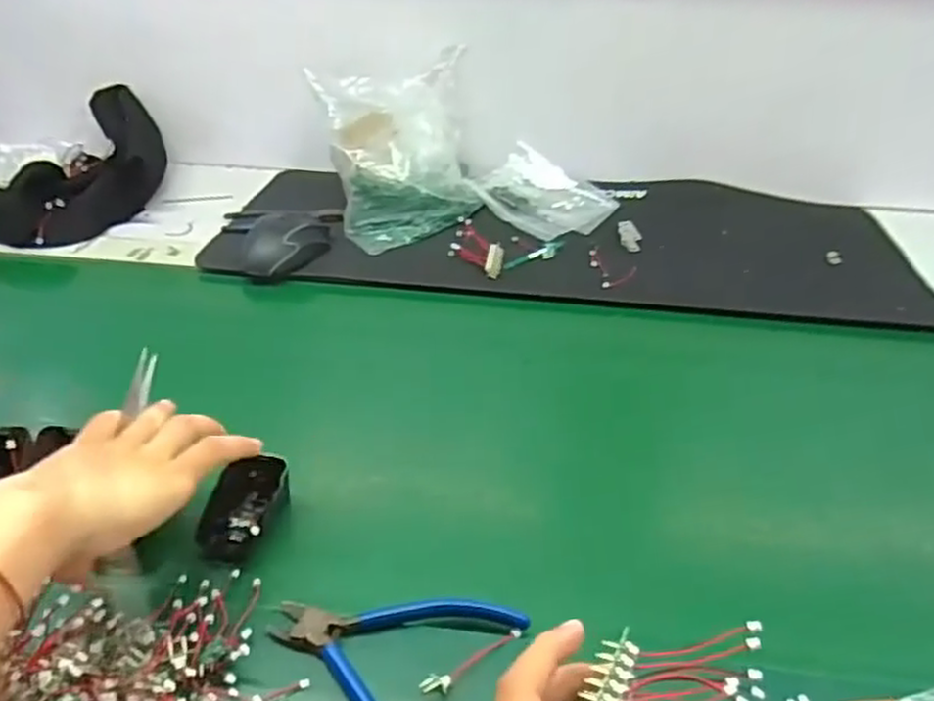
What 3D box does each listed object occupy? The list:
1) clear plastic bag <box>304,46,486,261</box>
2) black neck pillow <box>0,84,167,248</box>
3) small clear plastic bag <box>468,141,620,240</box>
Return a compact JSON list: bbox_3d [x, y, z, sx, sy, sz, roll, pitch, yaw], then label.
[{"bbox_3d":[-0.070,-0.245,0.857,0.198,0.131,0.205,-13,38,-18],"label":"clear plastic bag"},{"bbox_3d":[-0.468,-0.234,0.898,0.161,0.079,0.288,11,37,13],"label":"black neck pillow"},{"bbox_3d":[0.094,-0.202,0.901,0.178,0.042,0.139,30,49,29],"label":"small clear plastic bag"}]

